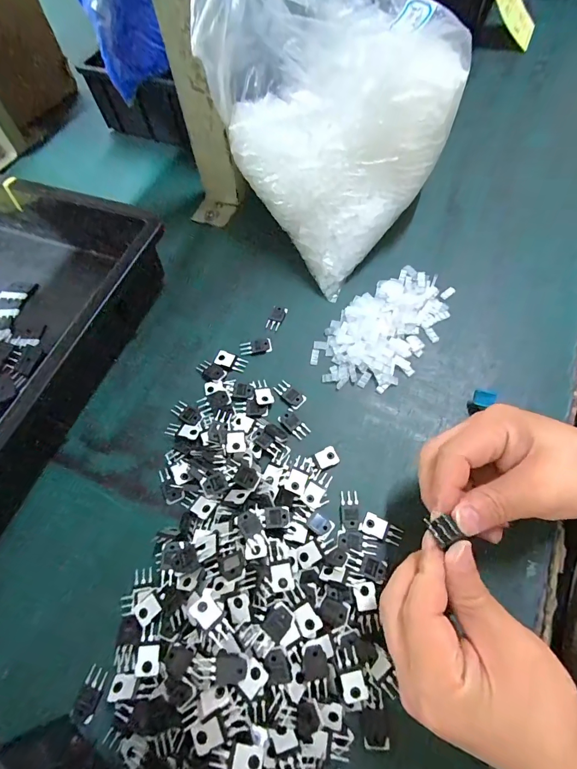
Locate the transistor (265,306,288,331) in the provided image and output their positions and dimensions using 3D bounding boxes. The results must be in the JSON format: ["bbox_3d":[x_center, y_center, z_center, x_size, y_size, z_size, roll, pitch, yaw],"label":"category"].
[{"bbox_3d":[-0.012,-0.070,0.396,0.015,0.004,0.029,18,66,12],"label":"transistor"}]

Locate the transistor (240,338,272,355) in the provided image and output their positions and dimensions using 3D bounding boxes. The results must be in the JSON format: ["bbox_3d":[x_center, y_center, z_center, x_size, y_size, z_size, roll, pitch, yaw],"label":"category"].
[{"bbox_3d":[-0.033,-0.038,0.387,0.031,0.004,0.015,-10,63,-2],"label":"transistor"}]

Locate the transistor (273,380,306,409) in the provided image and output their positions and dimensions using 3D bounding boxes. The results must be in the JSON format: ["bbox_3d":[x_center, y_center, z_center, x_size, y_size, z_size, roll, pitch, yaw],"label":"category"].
[{"bbox_3d":[0.001,0.009,0.358,0.030,0.004,0.015,39,71,20],"label":"transistor"}]

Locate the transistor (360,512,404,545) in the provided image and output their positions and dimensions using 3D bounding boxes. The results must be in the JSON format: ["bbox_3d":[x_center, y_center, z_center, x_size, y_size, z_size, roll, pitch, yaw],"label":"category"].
[{"bbox_3d":[0.073,0.112,0.300,0.030,0.004,0.016,18,66,11],"label":"transistor"}]

